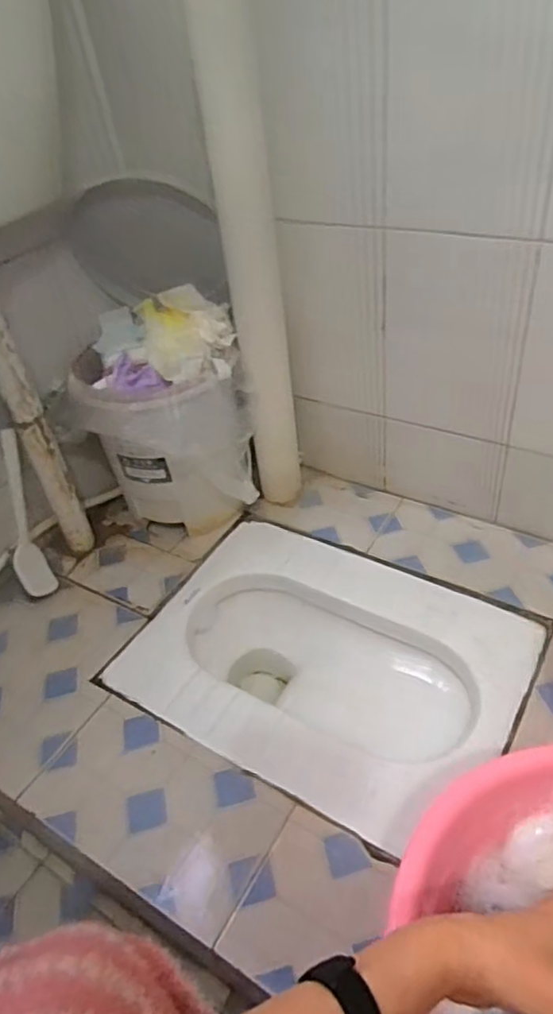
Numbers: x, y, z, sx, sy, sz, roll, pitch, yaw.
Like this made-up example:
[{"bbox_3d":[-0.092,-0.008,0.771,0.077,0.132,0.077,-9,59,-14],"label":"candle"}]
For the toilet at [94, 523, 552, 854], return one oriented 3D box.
[{"bbox_3d":[0.075,0.255,0.914,0.500,0.166,0.373,18,47,26],"label":"toilet"}]

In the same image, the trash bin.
[{"bbox_3d":[-0.179,-0.124,1.004,0.267,0.336,0.280,-12,41,-6],"label":"trash bin"}]

